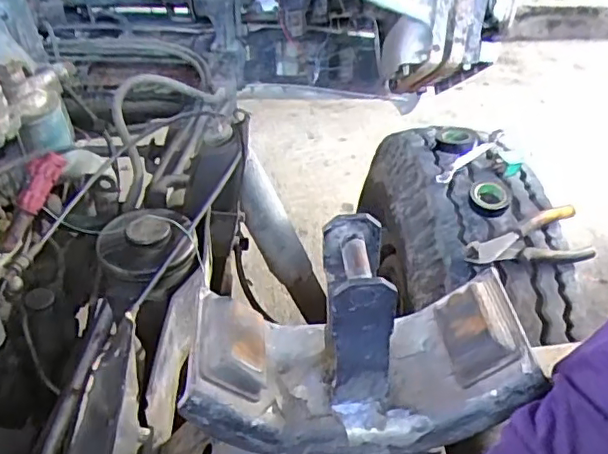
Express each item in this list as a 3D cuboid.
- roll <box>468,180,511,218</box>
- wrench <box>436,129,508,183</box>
[{"bbox_3d":[0.236,-0.035,0.740,0.049,0.023,0.063,19,43,19],"label":"roll"},{"bbox_3d":[0.241,-0.105,0.813,0.030,0.012,0.175,30,47,30],"label":"wrench"}]

